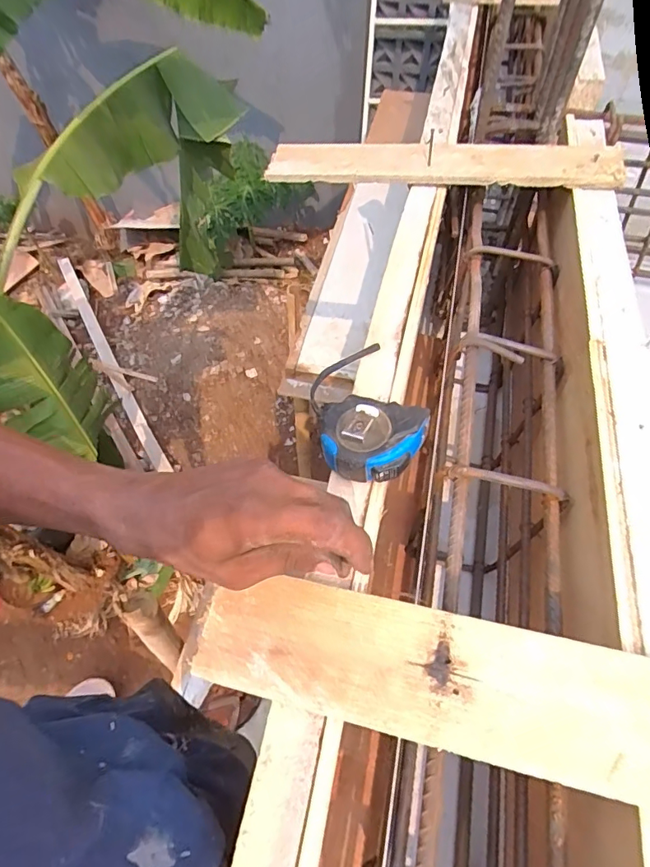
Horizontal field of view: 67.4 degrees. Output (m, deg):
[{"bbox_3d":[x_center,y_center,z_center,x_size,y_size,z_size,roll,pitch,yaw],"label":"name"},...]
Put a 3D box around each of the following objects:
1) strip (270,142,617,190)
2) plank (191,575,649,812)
[{"bbox_3d":[0.143,-0.354,0.634,0.437,0.019,0.095,6,59,12],"label":"strip"},{"bbox_3d":[0.083,0.153,0.298,0.327,0.015,0.076,8,57,13],"label":"plank"}]

